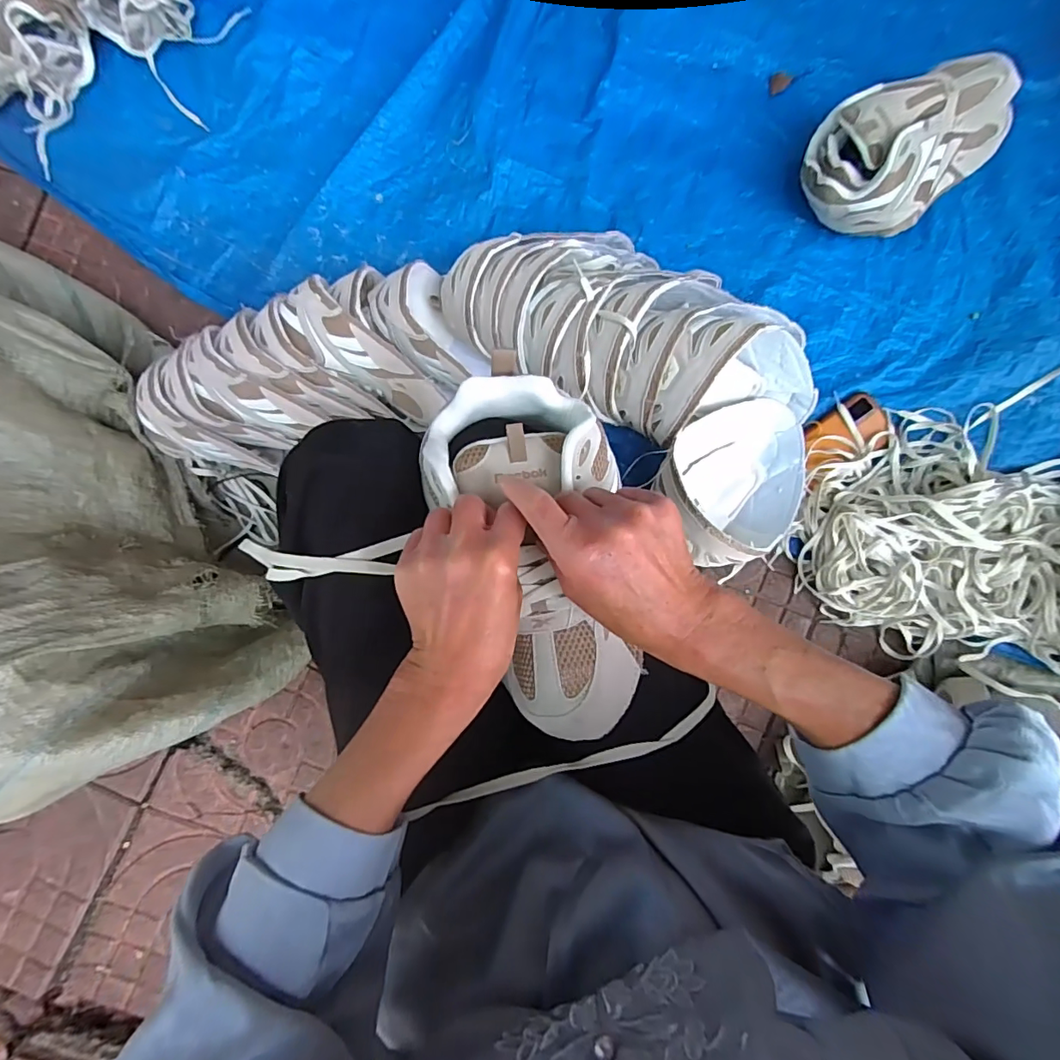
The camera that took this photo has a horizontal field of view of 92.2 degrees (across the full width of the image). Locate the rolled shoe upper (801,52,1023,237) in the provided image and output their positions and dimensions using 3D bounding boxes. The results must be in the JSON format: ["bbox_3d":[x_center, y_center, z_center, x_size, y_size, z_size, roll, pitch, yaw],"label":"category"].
[{"bbox_3d":[0.459,-0.477,0.634,0.231,0.116,0.162,-42,84,2],"label":"rolled shoe upper"}]

